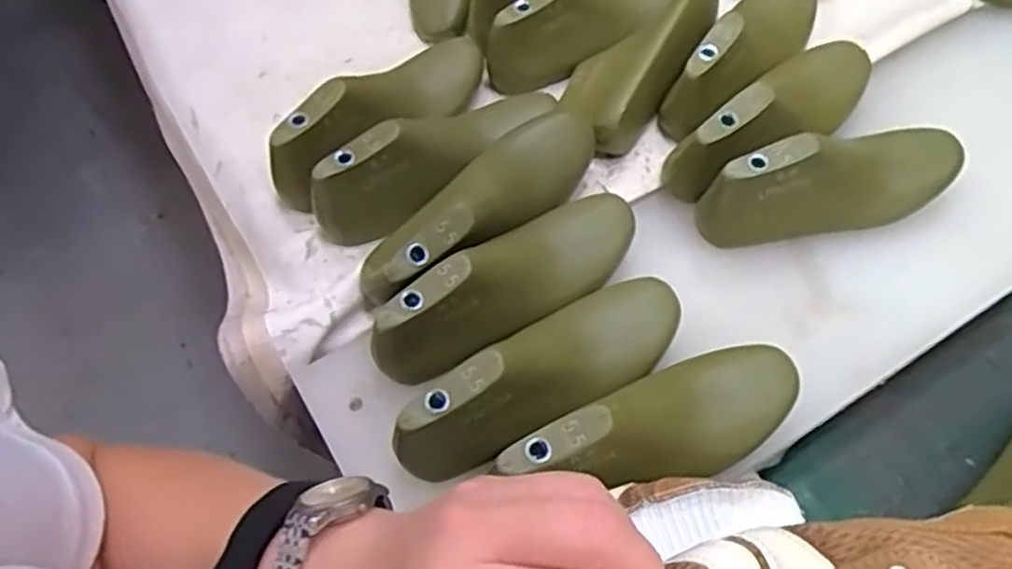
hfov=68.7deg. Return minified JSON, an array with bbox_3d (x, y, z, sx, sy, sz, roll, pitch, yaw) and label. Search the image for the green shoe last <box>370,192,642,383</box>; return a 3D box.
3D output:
[{"bbox_3d":[0.008,-0.007,0.546,0.230,0.069,0.074,-38,65,-19],"label":"green shoe last"}]

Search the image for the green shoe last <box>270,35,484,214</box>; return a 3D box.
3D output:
[{"bbox_3d":[-0.100,-0.154,0.639,0.077,0.080,0.230,30,65,19],"label":"green shoe last"}]

